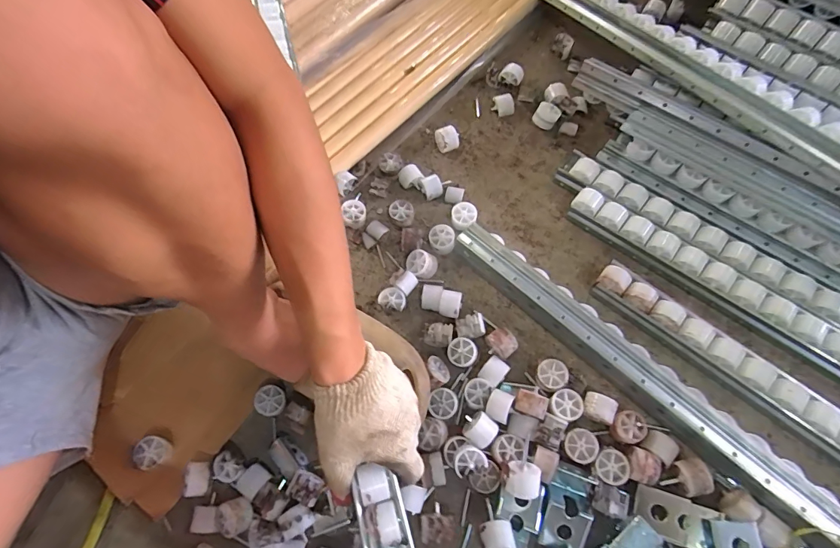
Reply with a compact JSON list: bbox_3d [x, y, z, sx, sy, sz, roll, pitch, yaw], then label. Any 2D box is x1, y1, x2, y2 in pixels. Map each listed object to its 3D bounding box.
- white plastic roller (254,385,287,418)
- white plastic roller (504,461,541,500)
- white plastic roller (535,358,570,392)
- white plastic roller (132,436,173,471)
[{"bbox_3d":[-0.179,0.153,0.512,0.037,0.021,0.037,1,78,-5],"label":"white plastic roller"},{"bbox_3d":[0.108,0.217,0.449,0.033,0.032,0.034,12,71,8],"label":"white plastic roller"},{"bbox_3d":[0.157,0.123,0.508,0.034,0.025,0.035,-1,68,3],"label":"white plastic roller"},{"bbox_3d":[-0.303,0.205,0.485,0.032,0.029,0.033,-1,70,3],"label":"white plastic roller"}]

